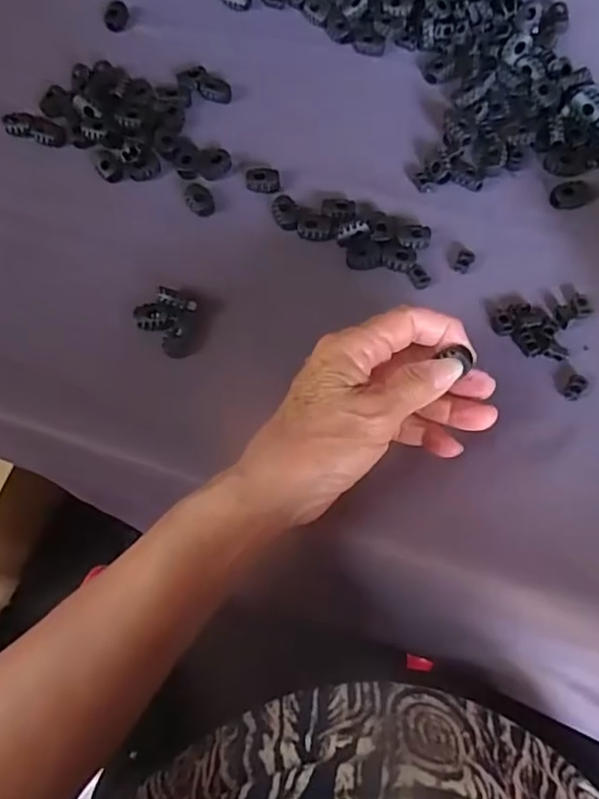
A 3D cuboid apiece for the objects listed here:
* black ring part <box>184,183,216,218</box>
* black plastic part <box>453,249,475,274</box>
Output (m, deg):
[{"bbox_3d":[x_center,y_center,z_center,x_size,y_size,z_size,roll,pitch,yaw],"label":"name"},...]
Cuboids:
[{"bbox_3d":[-0.067,-0.134,0.388,0.017,0.009,0.021,-38,73,-11],"label":"black ring part"},{"bbox_3d":[0.104,-0.088,0.366,0.011,0.005,0.017,19,72,9],"label":"black plastic part"}]

